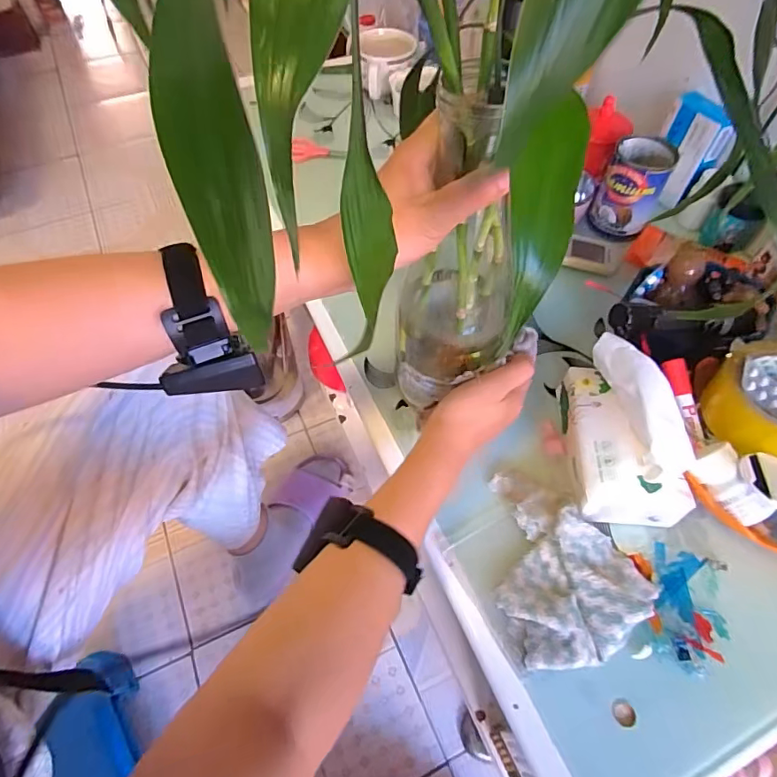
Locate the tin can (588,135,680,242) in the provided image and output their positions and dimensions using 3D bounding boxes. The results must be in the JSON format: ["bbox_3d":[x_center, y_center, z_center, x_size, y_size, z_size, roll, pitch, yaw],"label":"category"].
[{"bbox_3d":[0.311,-0.255,0.637,0.071,0.109,0.076,0,58,0],"label":"tin can"}]

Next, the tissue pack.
[{"bbox_3d":[0.213,0.034,0.435,0.083,0.081,0.141,0,58,0],"label":"tissue pack"}]

